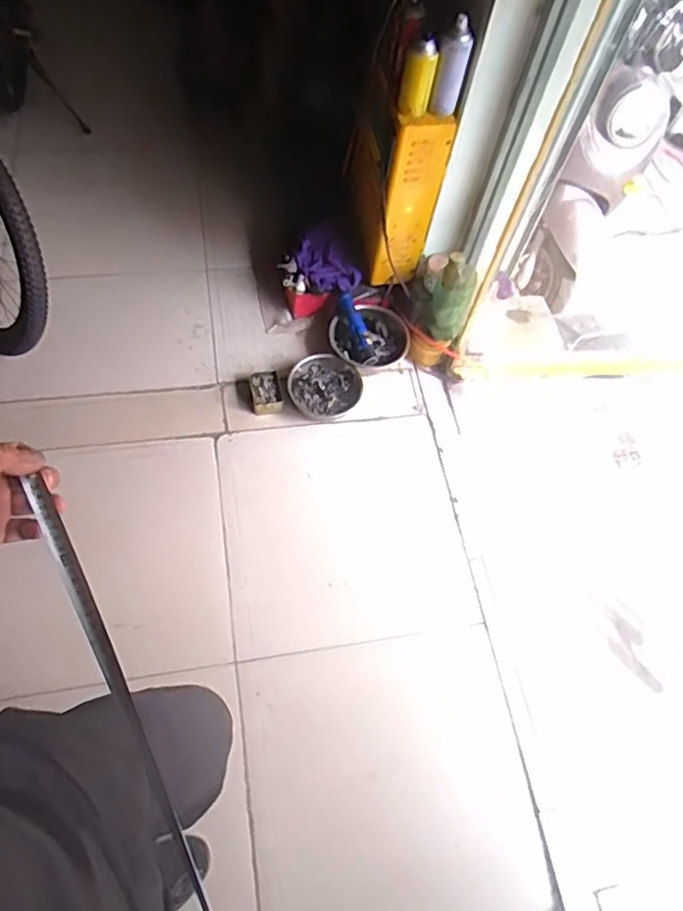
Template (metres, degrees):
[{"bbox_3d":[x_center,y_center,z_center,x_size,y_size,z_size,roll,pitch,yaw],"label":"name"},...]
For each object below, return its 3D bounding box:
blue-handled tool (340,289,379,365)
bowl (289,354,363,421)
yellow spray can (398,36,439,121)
[{"bbox_3d":[0.048,-0.359,1.727,0.044,0.032,0.216,-21,85,-10],"label":"blue-handled tool"},{"bbox_3d":[-0.045,-0.193,1.706,0.192,0.053,0.197,0,66,0],"label":"bowl"},{"bbox_3d":[0.159,-0.767,1.246,0.053,0.142,0.057,25,42,11],"label":"yellow spray can"}]

